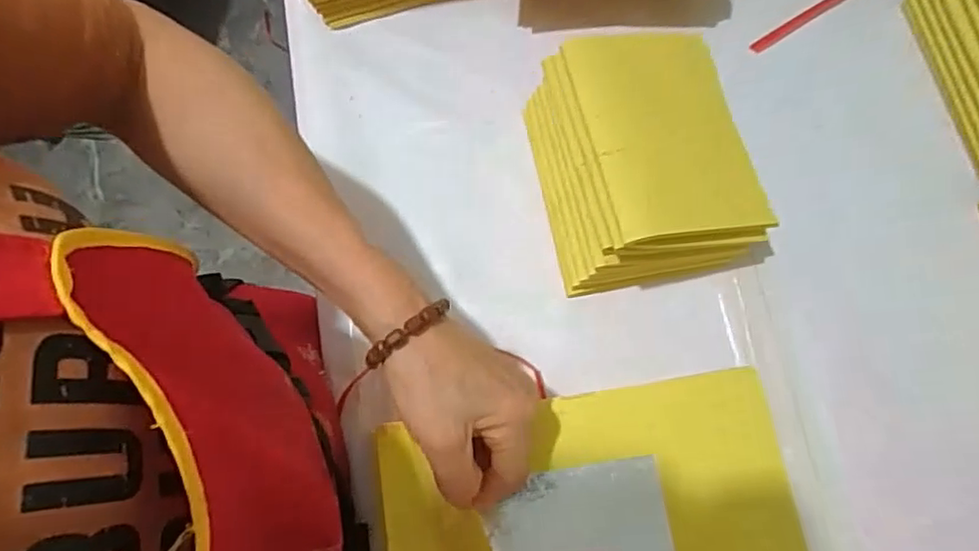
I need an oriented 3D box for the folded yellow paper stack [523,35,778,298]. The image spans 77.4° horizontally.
[{"bbox_3d":[0.100,-0.082,0.420,0.121,0.085,0.156,-12,75,-1],"label":"folded yellow paper stack"}]

